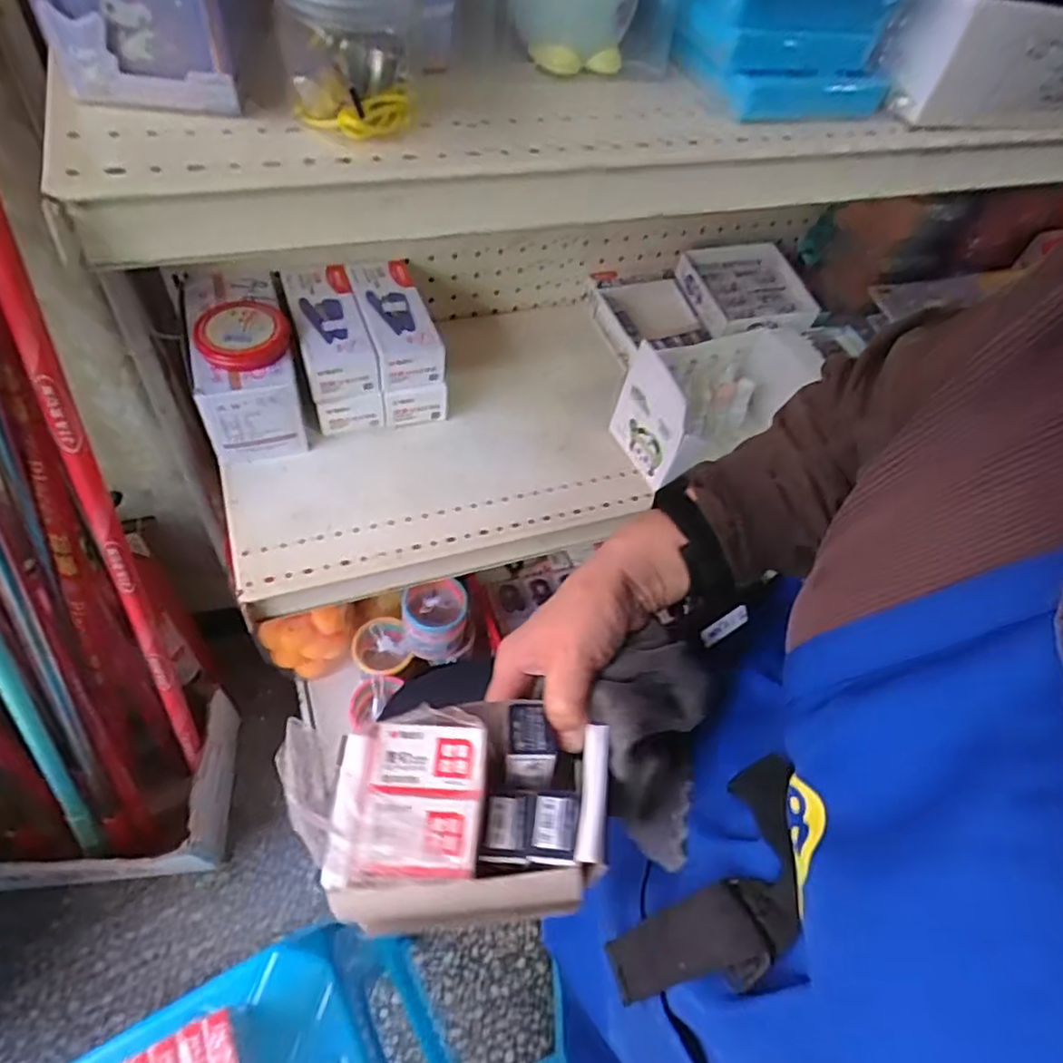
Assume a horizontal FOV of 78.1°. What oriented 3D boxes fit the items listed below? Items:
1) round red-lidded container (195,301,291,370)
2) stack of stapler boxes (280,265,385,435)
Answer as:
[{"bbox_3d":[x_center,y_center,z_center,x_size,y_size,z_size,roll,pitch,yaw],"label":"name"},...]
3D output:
[{"bbox_3d":[-0.243,-0.169,0.554,0.072,0.013,0.083,-1,56,-10],"label":"round red-lidded container"},{"bbox_3d":[-0.183,-0.171,0.609,0.061,0.087,0.130,-13,59,-17],"label":"stack of stapler boxes"}]

